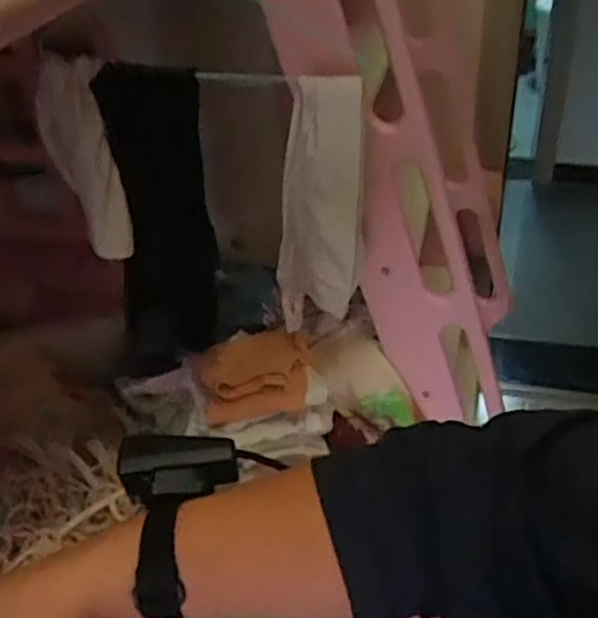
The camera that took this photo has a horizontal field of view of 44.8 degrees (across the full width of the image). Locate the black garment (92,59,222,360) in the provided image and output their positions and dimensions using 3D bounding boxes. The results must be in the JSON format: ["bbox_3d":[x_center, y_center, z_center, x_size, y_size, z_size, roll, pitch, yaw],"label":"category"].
[{"bbox_3d":[-0.186,-0.100,1.020,0.138,0.532,0.034,1,50,-6],"label":"black garment"}]

